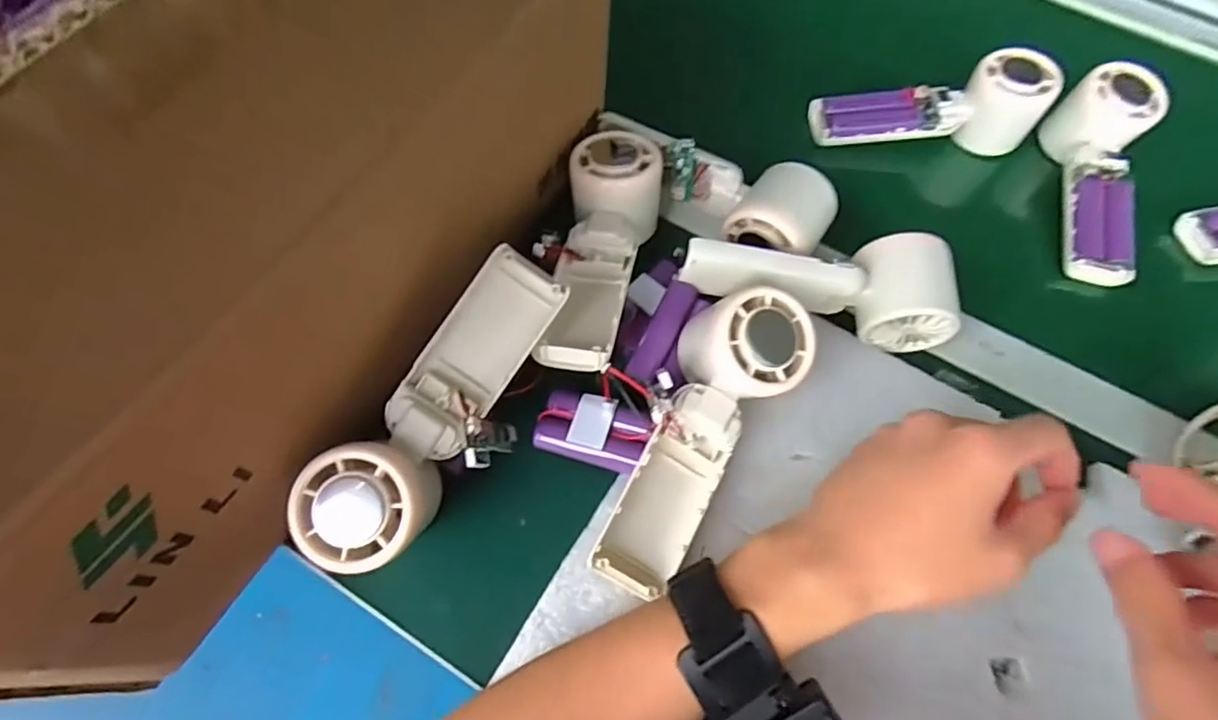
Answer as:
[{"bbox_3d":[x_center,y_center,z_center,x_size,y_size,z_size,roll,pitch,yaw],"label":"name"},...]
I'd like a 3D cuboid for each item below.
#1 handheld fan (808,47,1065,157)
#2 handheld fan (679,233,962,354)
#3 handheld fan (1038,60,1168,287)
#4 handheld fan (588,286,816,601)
[{"bbox_3d":[0.239,-0.194,0.445,0.157,0.054,0.042,-1,63,-3],"label":"handheld fan"},{"bbox_3d":[0.125,-0.050,0.360,0.159,0.049,0.056,7,62,1],"label":"handheld fan"},{"bbox_3d":[0.356,-0.130,0.438,0.050,0.049,0.163,12,77,4],"label":"handheld fan"},{"bbox_3d":[0.046,0.038,0.308,0.064,0.041,0.165,28,84,12],"label":"handheld fan"}]

